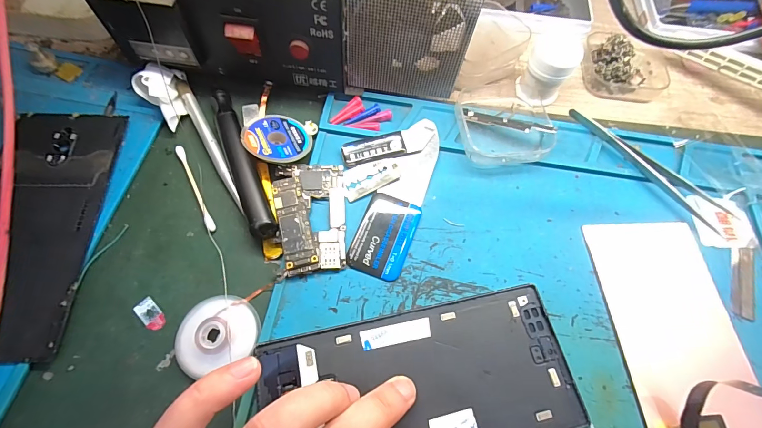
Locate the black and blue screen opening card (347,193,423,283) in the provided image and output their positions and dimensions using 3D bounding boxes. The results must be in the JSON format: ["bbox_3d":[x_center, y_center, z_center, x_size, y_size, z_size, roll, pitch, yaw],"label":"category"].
[{"bbox_3d":[0.003,0.013,0.227,0.035,0.004,0.054,20,67,7],"label":"black and blue screen opening card"}]

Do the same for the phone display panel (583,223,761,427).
[{"bbox_3d":[0.178,0.076,0.199,0.078,0.026,0.159,-3,66,-4],"label":"phone display panel"}]

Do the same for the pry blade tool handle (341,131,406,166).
[{"bbox_3d":[-0.005,-0.046,0.251,0.044,0.005,0.017,-14,67,-8],"label":"pry blade tool handle"}]

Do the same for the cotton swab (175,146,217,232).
[{"bbox_3d":[-0.124,-0.018,0.237,0.005,0.004,0.072,-27,70,-13],"label":"cotton swab"}]

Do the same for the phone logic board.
[{"bbox_3d":[-0.044,0.000,0.229,0.044,0.005,0.075,-4,66,-15],"label":"phone logic board"}]

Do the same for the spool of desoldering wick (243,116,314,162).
[{"bbox_3d":[-0.071,-0.052,0.246,0.043,0.004,0.042,8,54,-11],"label":"spool of desoldering wick"}]

